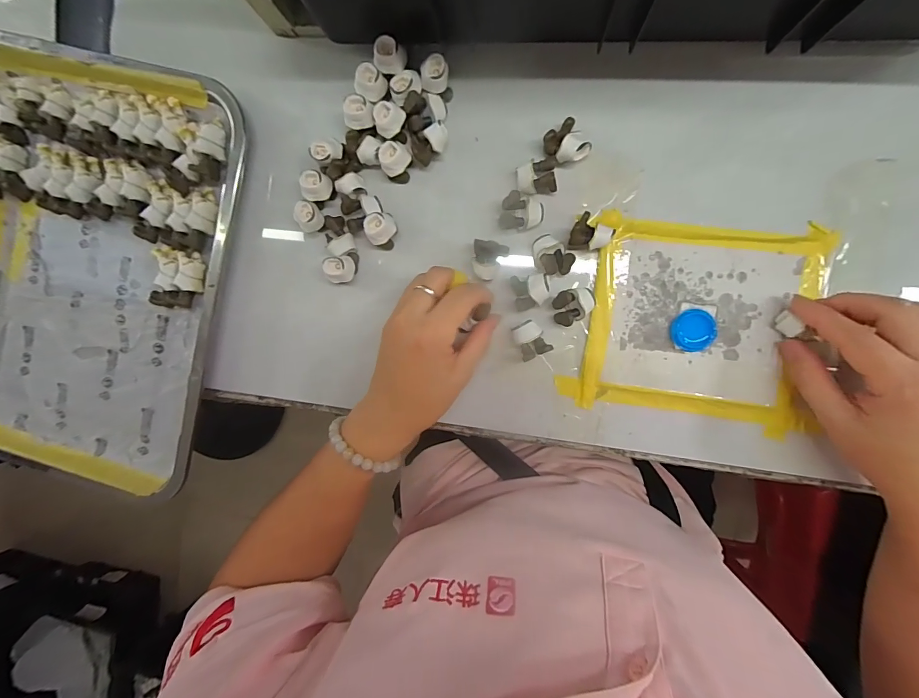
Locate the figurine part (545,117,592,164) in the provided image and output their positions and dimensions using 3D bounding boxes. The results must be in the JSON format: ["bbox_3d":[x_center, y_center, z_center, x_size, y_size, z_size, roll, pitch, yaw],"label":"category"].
[{"bbox_3d":[0.075,-0.142,0.278,0.026,0.021,0.029,-31,91,10],"label":"figurine part"}]

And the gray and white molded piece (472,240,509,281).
[{"bbox_3d":[0.023,-0.065,0.294,0.024,0.017,0.027,7,97,7],"label":"gray and white molded piece"}]

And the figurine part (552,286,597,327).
[{"bbox_3d":[0.084,-0.031,0.288,0.030,0.019,0.025,-9,95,9],"label":"figurine part"}]

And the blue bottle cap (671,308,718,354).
[{"bbox_3d":[0.167,-0.013,0.284,0.028,0.009,0.029,1,96,8],"label":"blue bottle cap"}]

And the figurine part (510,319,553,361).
[{"bbox_3d":[0.053,-0.007,0.295,0.022,0.018,0.027,-24,92,9],"label":"figurine part"}]

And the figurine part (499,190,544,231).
[{"bbox_3d":[0.045,-0.097,0.286,0.029,0.022,0.022,19,98,5],"label":"figurine part"}]

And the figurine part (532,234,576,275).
[{"bbox_3d":[0.067,-0.067,0.289,0.032,0.017,0.024,41,99,2],"label":"figurine part"}]

